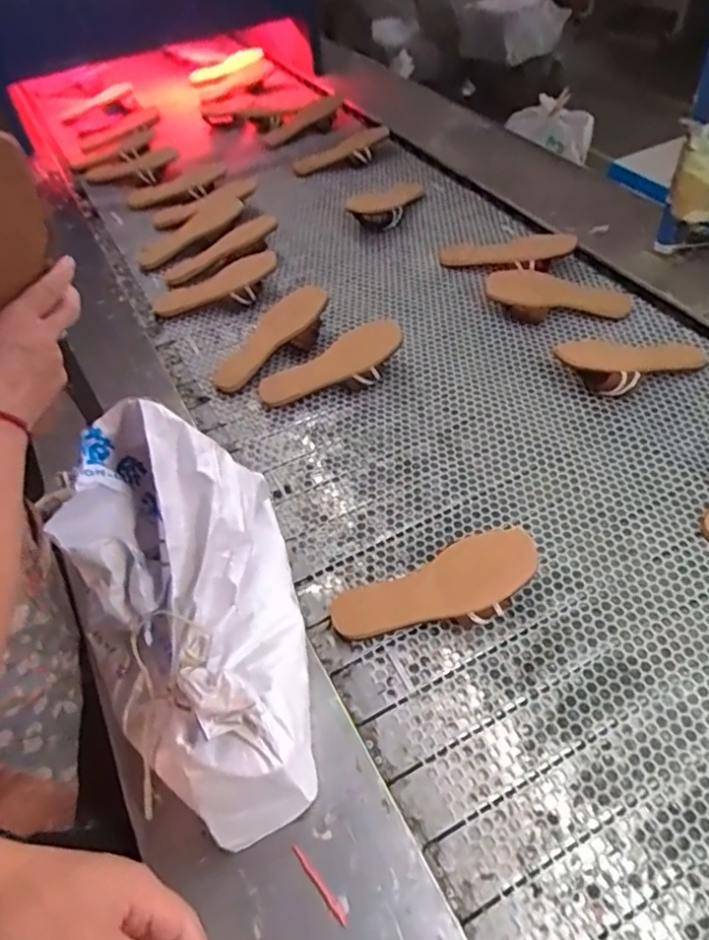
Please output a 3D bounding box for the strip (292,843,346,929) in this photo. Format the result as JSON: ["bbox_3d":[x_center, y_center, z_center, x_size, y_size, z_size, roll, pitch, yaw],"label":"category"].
[{"bbox_3d":[-0.033,0.384,0.546,0.009,0.004,0.077,-35,55,-23],"label":"strip"}]

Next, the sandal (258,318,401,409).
[{"bbox_3d":[-0.037,-0.171,1.009,0.253,0.050,0.097,-25,50,6],"label":"sandal"}]

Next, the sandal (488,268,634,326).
[{"bbox_3d":[0.373,-0.313,1.068,0.261,0.045,0.129,6,50,10],"label":"sandal"}]

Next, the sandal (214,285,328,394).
[{"bbox_3d":[-0.151,-0.232,1.064,0.252,0.060,0.098,-43,57,-6],"label":"sandal"}]

